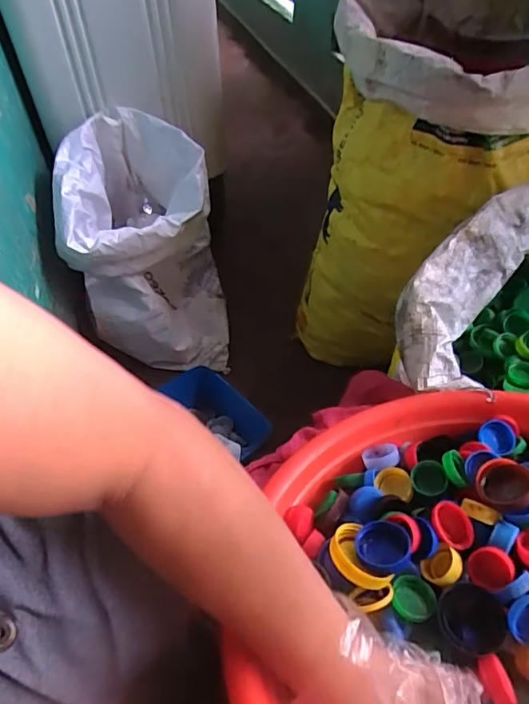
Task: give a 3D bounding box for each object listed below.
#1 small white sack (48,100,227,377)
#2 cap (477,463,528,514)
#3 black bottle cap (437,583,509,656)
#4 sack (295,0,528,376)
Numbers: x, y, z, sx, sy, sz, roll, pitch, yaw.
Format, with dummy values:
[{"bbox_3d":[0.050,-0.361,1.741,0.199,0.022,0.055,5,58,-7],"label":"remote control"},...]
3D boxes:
[{"bbox_3d":[-0.213,-0.203,0.942,0.236,0.363,0.287,-5,47,1],"label":"small white sack"},{"bbox_3d":[0.186,0.104,0.384,0.040,0.013,0.040,-35,24,18],"label":"cap"},{"bbox_3d":[0.143,0.185,0.350,0.045,0.013,0.044,-3,47,3],"label":"black bottle cap"},{"bbox_3d":[0.280,-0.248,0.808,0.351,0.515,0.353,34,58,31],"label":"sack"}]

